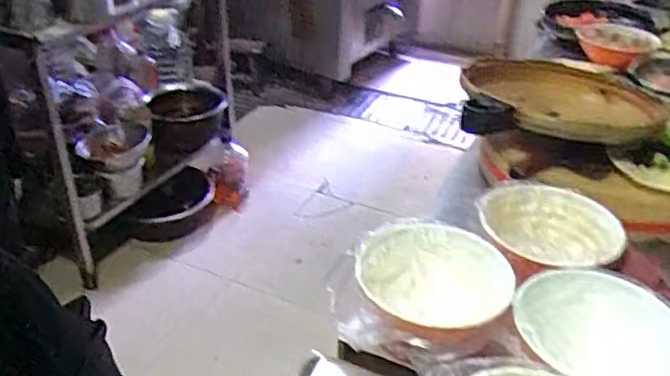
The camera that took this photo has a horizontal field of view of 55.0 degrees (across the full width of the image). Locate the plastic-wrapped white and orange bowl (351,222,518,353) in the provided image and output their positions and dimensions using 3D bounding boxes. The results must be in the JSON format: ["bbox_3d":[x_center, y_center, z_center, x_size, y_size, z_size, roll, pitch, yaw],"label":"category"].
[{"bbox_3d":[0.120,0.131,0.796,0.184,0.079,0.193,1,32,-1],"label":"plastic-wrapped white and orange bowl"}]

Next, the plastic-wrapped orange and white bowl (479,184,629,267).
[{"bbox_3d":[0.287,0.063,0.873,0.184,0.059,0.178,1,32,-1],"label":"plastic-wrapped orange and white bowl"}]

